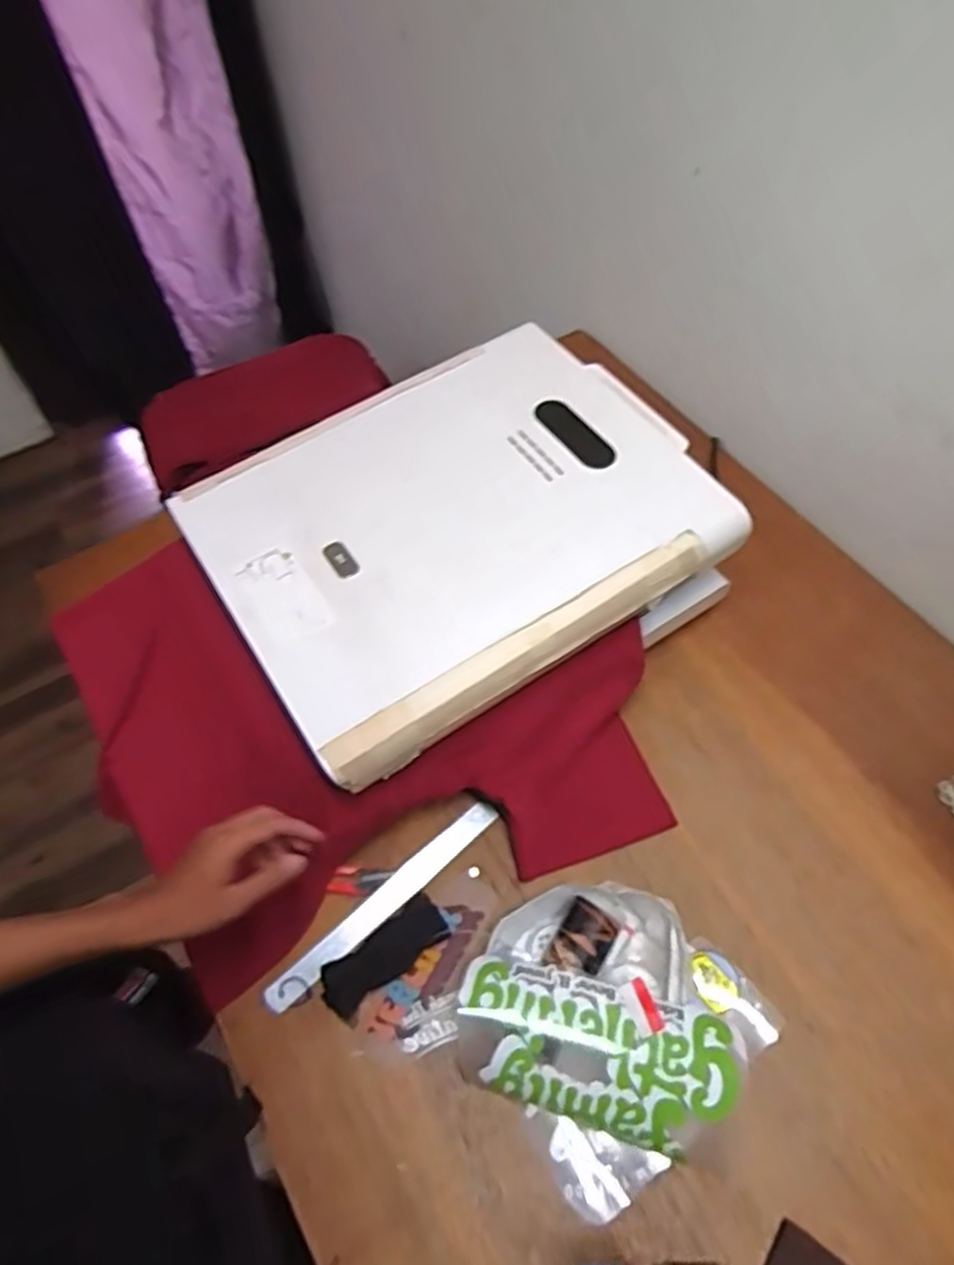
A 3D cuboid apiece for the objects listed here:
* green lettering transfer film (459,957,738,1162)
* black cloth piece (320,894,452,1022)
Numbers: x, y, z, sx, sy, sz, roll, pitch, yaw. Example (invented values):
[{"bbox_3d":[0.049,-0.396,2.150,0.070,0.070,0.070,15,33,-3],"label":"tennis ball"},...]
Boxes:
[{"bbox_3d":[0.100,0.367,0.643,0.234,0.057,0.105,12,61,9],"label":"green lettering transfer film"},{"bbox_3d":[-0.090,0.309,0.710,0.128,0.017,0.046,-32,62,-17],"label":"black cloth piece"}]

